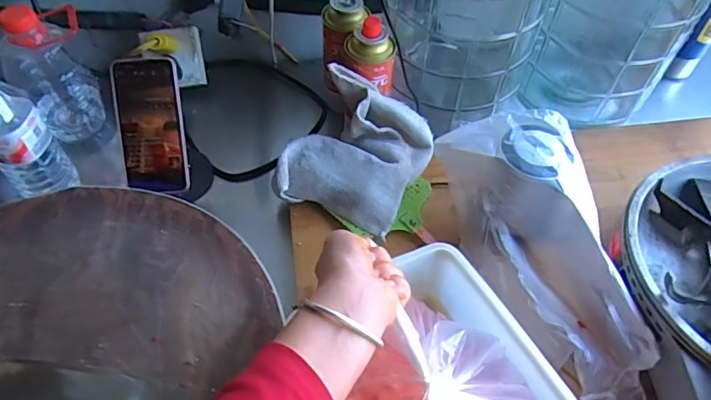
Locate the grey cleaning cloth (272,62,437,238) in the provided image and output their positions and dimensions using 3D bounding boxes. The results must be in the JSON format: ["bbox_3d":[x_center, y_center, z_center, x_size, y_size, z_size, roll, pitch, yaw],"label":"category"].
[{"bbox_3d":[0.003,-0.073,0.661,0.174,0.099,0.179,20,56,11],"label":"grey cleaning cloth"}]

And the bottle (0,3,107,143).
[{"bbox_3d":[-0.424,-0.183,0.723,0.109,0.205,0.092,-32,62,-23],"label":"bottle"}]

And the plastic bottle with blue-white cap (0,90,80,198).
[{"bbox_3d":[-0.405,-0.079,0.611,0.066,0.197,0.072,35,60,20],"label":"plastic bottle with blue-white cap"}]

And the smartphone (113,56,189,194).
[{"bbox_3d":[-0.254,-0.091,0.637,0.076,0.014,0.163,-6,98,-7],"label":"smartphone"}]

